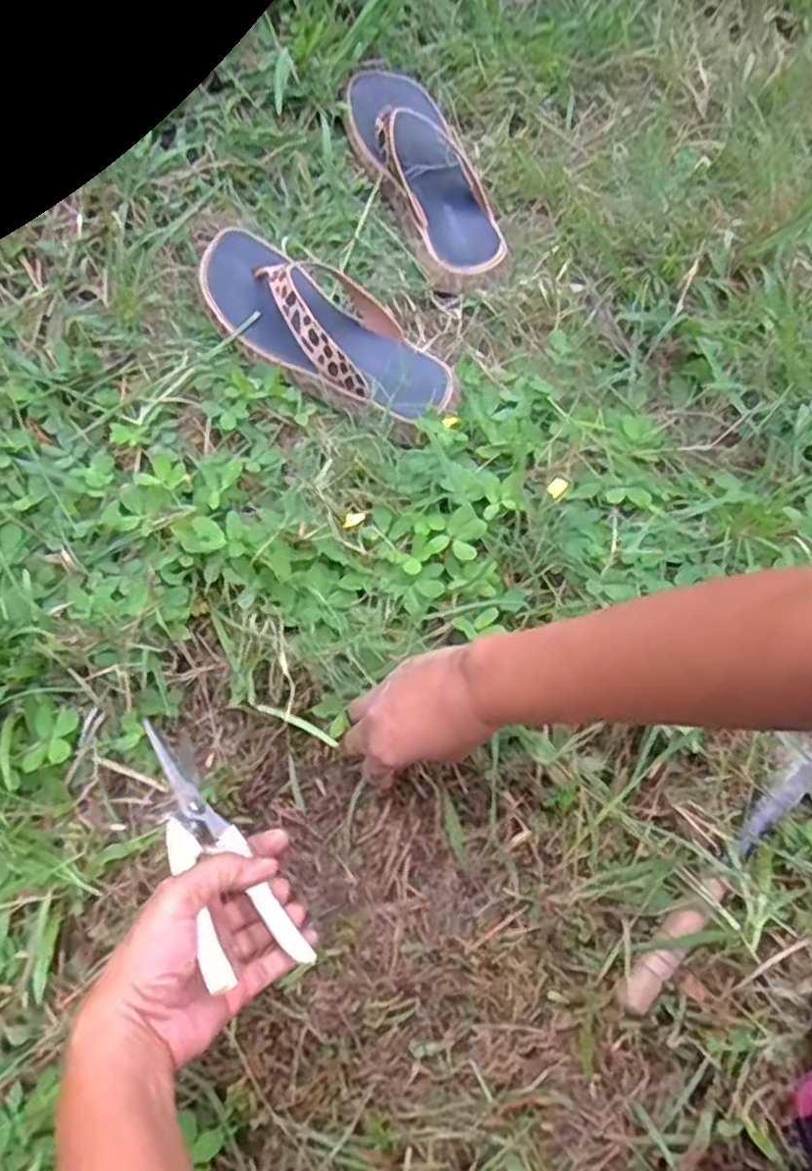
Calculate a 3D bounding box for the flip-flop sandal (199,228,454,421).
[{"bbox_3d":[-0.070,-0.226,0.682,0.248,0.053,0.108,33,72,3],"label":"flip-flop sandal"}]

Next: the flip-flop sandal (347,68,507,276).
[{"bbox_3d":[0.026,-0.408,0.759,0.106,0.051,0.259,-25,79,-12],"label":"flip-flop sandal"}]

